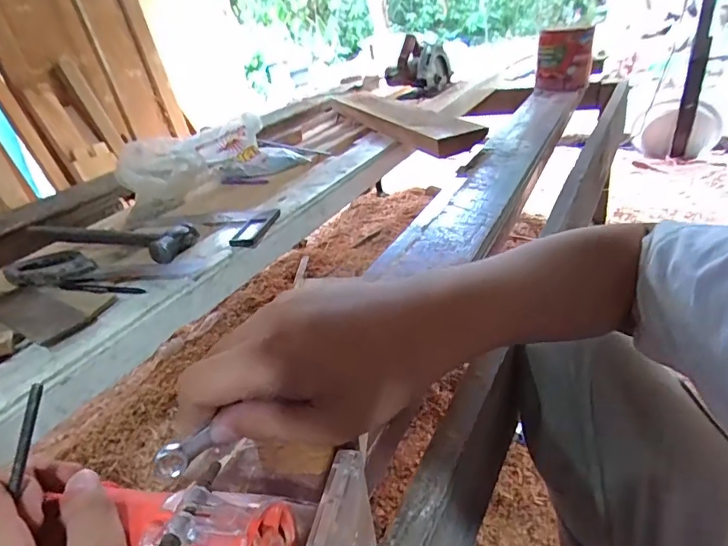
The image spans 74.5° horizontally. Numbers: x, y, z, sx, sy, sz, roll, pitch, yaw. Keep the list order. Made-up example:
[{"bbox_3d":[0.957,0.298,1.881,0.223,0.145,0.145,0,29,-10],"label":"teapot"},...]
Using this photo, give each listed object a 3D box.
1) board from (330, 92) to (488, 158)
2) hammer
[{"bbox_3d":[0.078,-0.416,1.214,0.122,0.045,0.712,-13,31,-15],"label":"board"},{"bbox_3d":[-0.394,-0.060,0.761,0.254,0.034,0.093,2,30,18],"label":"hammer"}]

